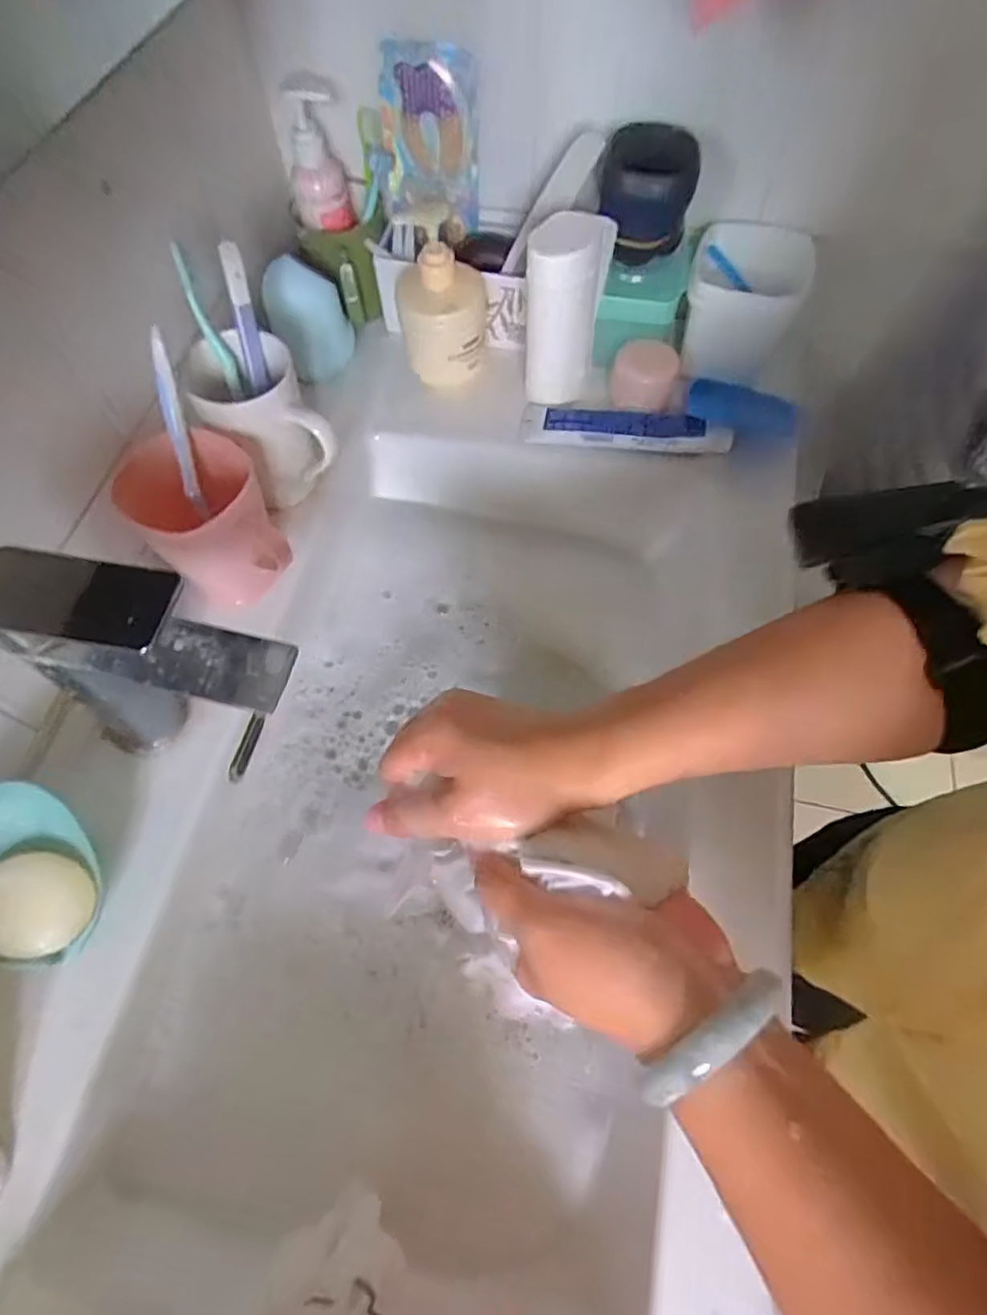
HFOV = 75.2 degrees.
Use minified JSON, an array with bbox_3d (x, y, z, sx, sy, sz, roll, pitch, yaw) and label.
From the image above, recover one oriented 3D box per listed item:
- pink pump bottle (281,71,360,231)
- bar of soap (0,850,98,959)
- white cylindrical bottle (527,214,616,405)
[{"bbox_3d":[-0.151,-0.427,0.548,0.040,0.100,0.052,-2,63,0],"label":"pink pump bottle"},{"bbox_3d":[-0.275,0.146,0.387,0.060,0.028,0.057,21,77,-21],"label":"bar of soap"},{"bbox_3d":[0.058,-0.283,0.533,0.057,0.153,0.059,12,63,7],"label":"white cylindrical bottle"}]

